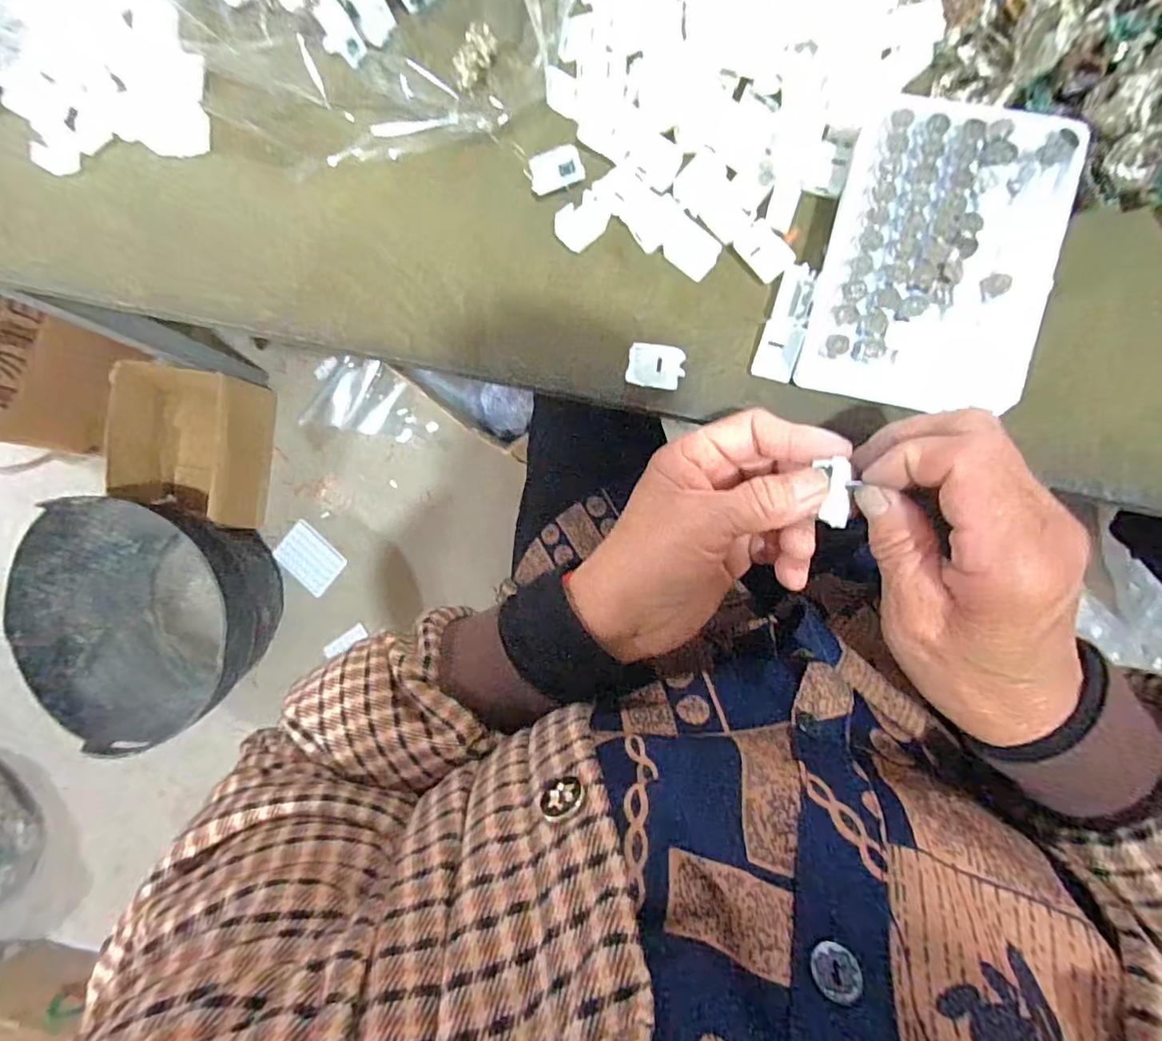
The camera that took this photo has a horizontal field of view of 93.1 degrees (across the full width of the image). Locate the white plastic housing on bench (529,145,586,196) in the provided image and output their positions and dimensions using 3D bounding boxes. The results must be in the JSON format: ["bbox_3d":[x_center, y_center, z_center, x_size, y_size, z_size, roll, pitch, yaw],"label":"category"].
[{"bbox_3d":[-0.013,-0.185,0.290,0.028,0.008,0.018,-11,114,10],"label":"white plastic housing on bench"}]

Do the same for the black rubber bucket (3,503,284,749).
[{"bbox_3d":[-0.754,0.175,0.991,0.433,0.239,0.392,8,89,8],"label":"black rubber bucket"}]

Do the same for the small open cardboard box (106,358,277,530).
[{"bbox_3d":[-0.732,-0.144,1.052,0.233,0.152,0.267,12,90,8],"label":"small open cardboard box"}]

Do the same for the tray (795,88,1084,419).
[{"bbox_3d":[0.165,-0.123,0.259,0.094,0.025,0.134,16,90,8],"label":"tray"}]

